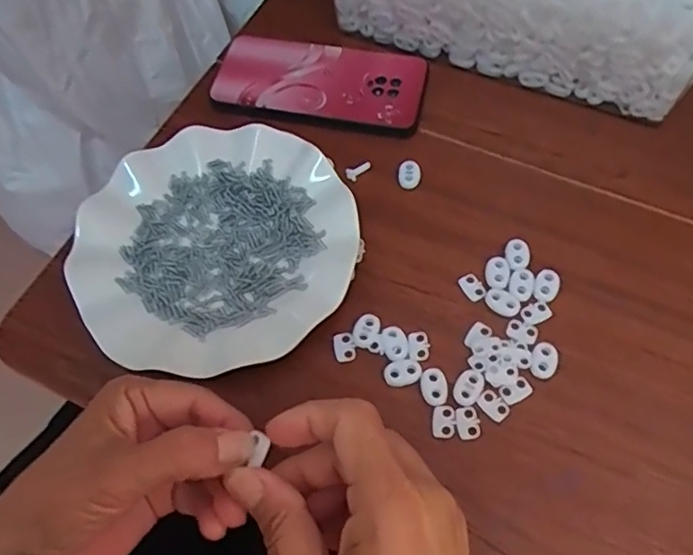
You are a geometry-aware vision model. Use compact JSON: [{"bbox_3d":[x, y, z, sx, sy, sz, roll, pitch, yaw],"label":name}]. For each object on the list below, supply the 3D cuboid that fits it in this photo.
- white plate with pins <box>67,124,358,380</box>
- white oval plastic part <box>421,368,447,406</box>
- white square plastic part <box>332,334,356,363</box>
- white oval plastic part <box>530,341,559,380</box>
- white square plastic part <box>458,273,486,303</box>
[{"bbox_3d":[-0.087,-0.022,0.397,0.179,0.022,0.179,-1,63,2],"label":"white plate with pins"},{"bbox_3d":[0.053,0.065,0.357,0.015,0.004,0.022,-6,63,0],"label":"white oval plastic part"},{"bbox_3d":[-0.001,0.044,0.374,0.013,0.006,0.017,-12,63,-3],"label":"white square plastic part"},{"bbox_3d":[0.121,0.050,0.363,0.016,0.004,0.023,13,64,9],"label":"white oval plastic part"},{"bbox_3d":[0.082,0.006,0.391,0.013,0.004,0.018,-27,65,-10],"label":"white square plastic part"}]

